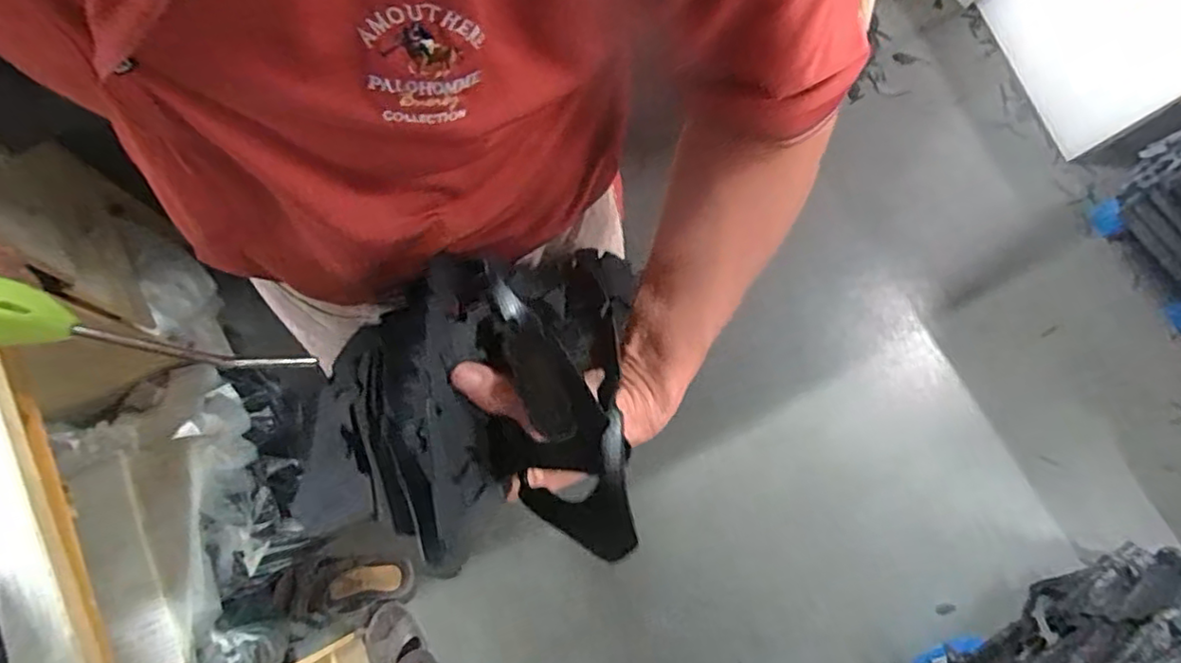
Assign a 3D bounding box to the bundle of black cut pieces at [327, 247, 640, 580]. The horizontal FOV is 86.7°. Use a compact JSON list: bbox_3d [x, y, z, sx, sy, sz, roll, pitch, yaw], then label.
[{"bbox_3d":[-0.056,0.032,0.334,0.149,0.063,0.168,2,74,0],"label":"bundle of black cut pieces"}]

